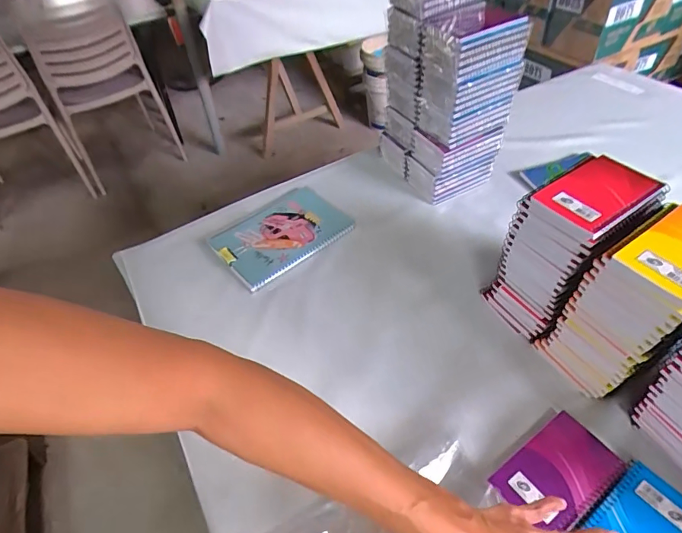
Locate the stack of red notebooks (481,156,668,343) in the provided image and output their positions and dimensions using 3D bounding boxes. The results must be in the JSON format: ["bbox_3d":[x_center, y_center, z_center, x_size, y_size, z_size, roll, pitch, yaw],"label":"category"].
[{"bbox_3d":[0.298,-0.017,0.583,0.141,0.205,0.104,-25,49,-18],"label":"stack of red notebooks"}]

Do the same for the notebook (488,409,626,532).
[{"bbox_3d":[0.237,0.224,0.485,0.129,0.007,0.080,-30,50,-22],"label":"notebook"}]

